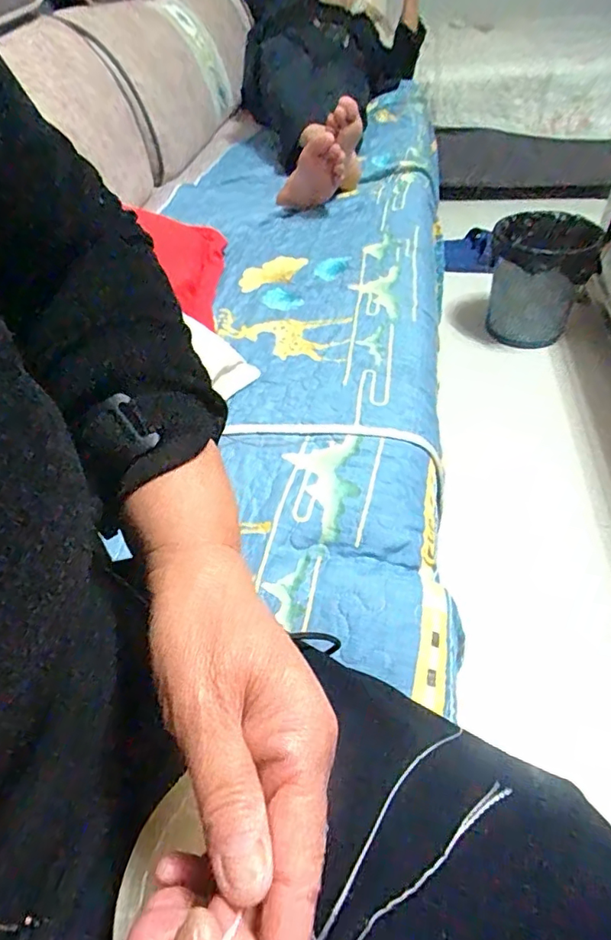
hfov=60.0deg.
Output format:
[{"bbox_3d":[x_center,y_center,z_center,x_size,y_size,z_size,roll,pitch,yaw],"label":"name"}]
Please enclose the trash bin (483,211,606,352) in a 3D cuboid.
[{"bbox_3d":[0.581,-0.475,1.328,0.248,0.246,0.236,26,54,27],"label":"trash bin"}]

